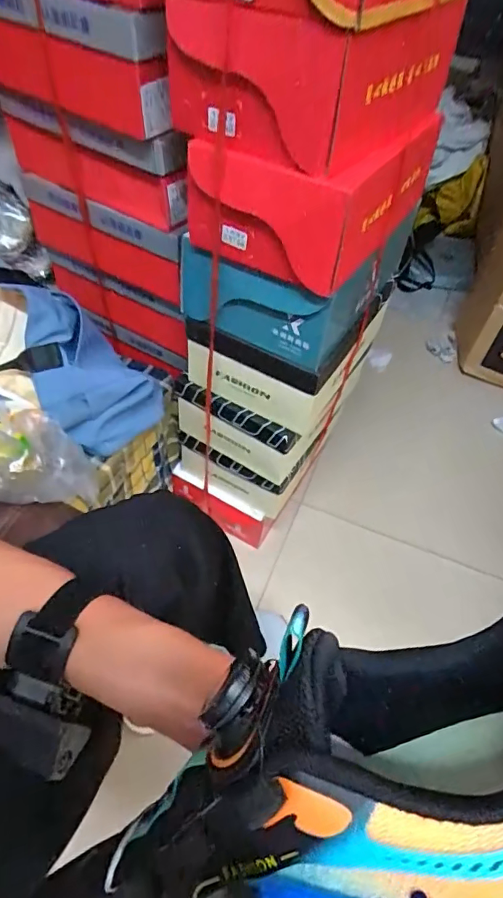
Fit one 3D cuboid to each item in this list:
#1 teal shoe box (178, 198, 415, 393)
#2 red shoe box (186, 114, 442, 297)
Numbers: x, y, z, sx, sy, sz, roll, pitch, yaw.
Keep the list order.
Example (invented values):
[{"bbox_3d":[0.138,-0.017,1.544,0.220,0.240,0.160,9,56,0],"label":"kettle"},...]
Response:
[{"bbox_3d":[0.071,-0.241,0.690,0.207,0.147,0.280,30,54,17],"label":"teal shoe box"},{"bbox_3d":[0.078,-0.319,0.579,0.185,0.115,0.268,30,54,17],"label":"red shoe box"}]

